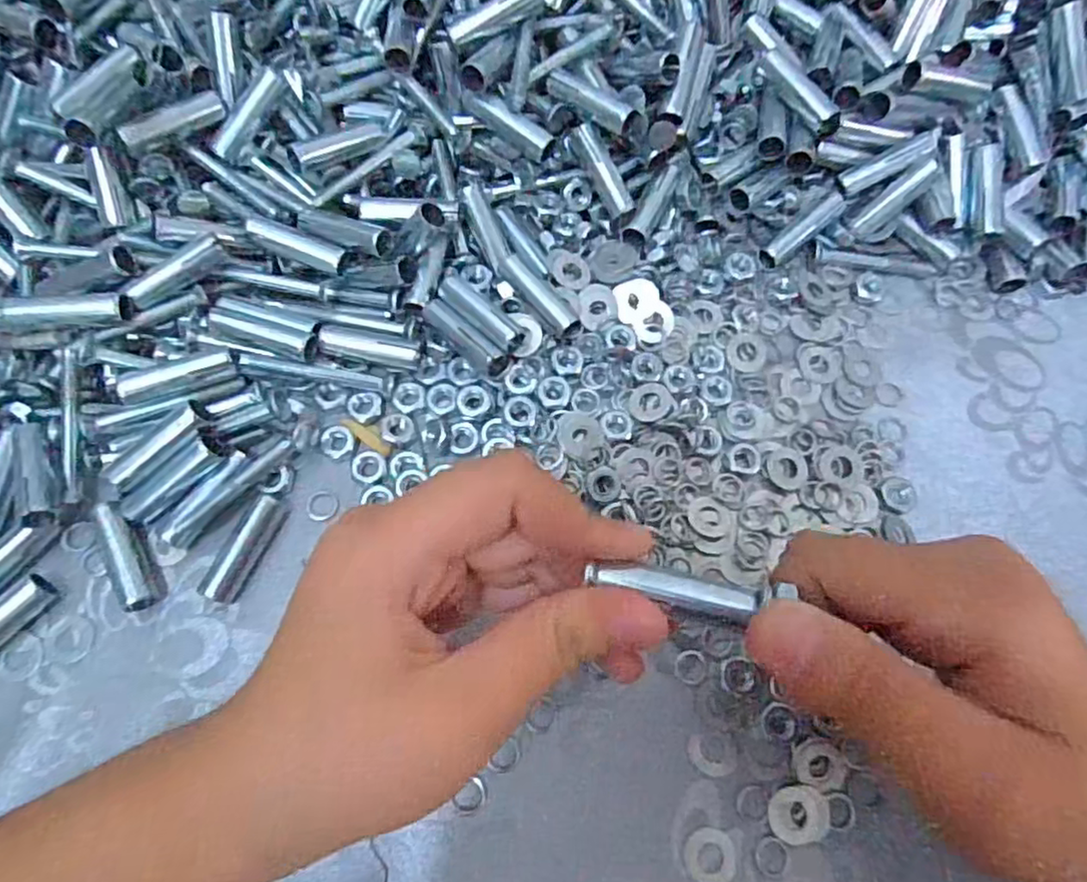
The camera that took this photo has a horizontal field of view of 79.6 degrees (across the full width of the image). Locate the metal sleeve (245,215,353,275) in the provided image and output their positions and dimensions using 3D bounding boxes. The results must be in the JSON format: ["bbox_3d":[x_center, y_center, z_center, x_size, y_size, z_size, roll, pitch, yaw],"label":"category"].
[{"bbox_3d":[-0.097,-0.079,0.260,0.043,0.009,0.011,21,69,5],"label":"metal sleeve"}]

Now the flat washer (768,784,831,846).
[{"bbox_3d":[0.082,0.120,0.209,0.019,0.004,0.017,-5,72,7],"label":"flat washer"}]

